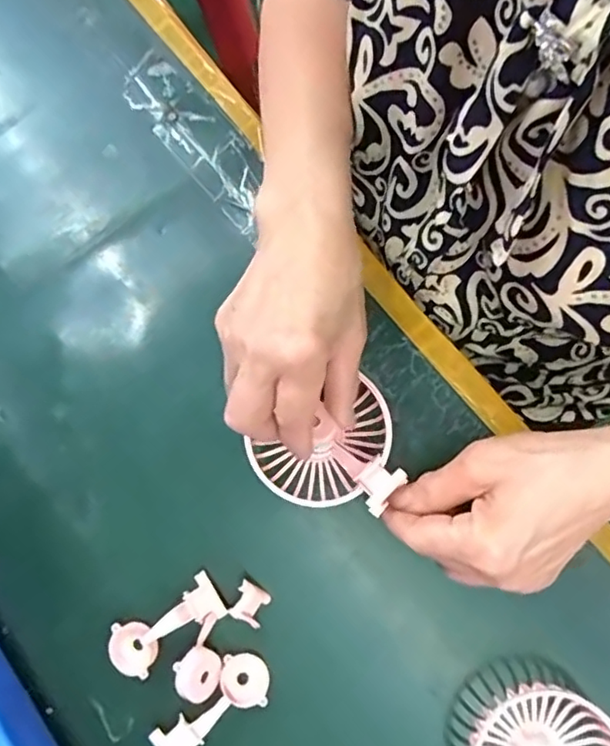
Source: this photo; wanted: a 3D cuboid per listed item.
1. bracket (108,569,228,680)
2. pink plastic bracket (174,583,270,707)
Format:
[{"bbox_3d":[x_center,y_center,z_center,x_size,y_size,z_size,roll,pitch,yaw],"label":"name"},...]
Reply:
[{"bbox_3d":[-0.086,0.154,0.370,0.075,0.019,0.033,-37,81,-7],"label":"bracket"},{"bbox_3d":[-0.051,0.160,0.367,0.028,0.022,0.072,36,81,7],"label":"pink plastic bracket"}]

